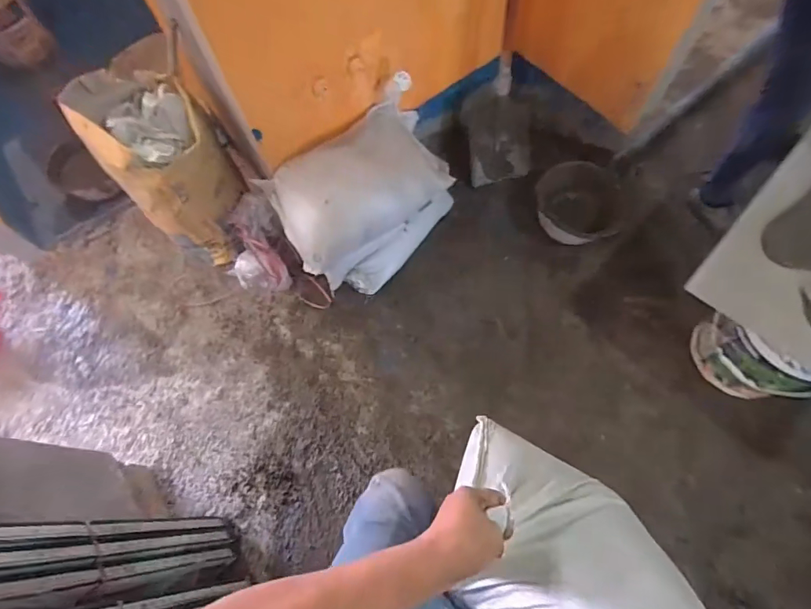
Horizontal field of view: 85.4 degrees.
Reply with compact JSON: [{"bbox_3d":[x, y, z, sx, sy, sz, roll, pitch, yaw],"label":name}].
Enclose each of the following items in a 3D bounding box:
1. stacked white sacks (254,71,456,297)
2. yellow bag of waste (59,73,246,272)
[{"bbox_3d":[-0.124,-0.350,1.381,0.558,0.385,0.383,-36,69,-12],"label":"stacked white sacks"},{"bbox_3d":[-0.689,-0.409,1.338,0.294,0.537,0.334,-36,69,-12],"label":"yellow bag of waste"}]

